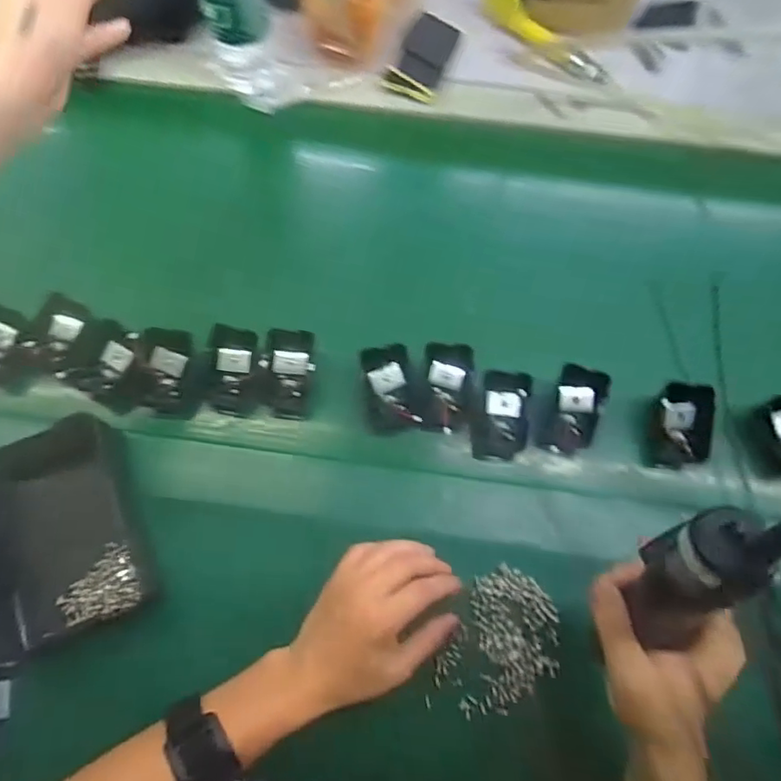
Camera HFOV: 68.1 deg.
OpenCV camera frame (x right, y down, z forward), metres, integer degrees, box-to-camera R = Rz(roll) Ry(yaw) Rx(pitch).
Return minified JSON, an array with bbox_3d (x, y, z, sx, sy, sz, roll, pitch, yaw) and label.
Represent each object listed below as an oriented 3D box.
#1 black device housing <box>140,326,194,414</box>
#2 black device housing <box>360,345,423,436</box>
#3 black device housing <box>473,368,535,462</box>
[{"bbox_3d":[-0.200,-0.017,0.517,0.046,0.019,0.077,8,97,-5],"label":"black device housing"},{"bbox_3d":[-0.003,0.001,0.518,0.047,0.024,0.079,-11,109,12],"label":"black device housing"},{"bbox_3d":[0.096,0.025,0.516,0.040,0.018,0.072,7,88,1],"label":"black device housing"}]

